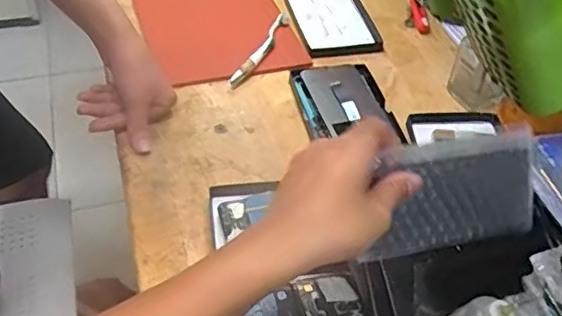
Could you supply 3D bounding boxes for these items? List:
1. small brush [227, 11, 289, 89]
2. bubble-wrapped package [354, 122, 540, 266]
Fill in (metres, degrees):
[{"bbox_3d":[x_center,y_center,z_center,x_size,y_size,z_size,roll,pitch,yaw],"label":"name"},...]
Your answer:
[{"bbox_3d":[-0.026,-0.143,0.787,0.022,0.024,0.154,20,47,17],"label":"small brush"},{"bbox_3d":[0.140,0.028,0.476,0.151,0.089,0.012,-7,14,-17],"label":"bubble-wrapped package"}]

